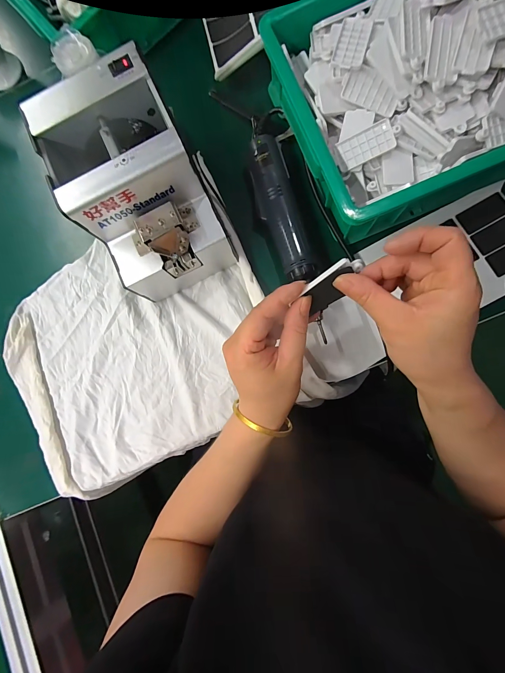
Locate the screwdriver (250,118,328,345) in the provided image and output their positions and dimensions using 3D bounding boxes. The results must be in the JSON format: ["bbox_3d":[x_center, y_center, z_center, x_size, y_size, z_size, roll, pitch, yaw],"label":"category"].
[{"bbox_3d":[0.035,-0.136,0.356,0.049,0.035,0.285,-15,83,7],"label":"screwdriver"}]

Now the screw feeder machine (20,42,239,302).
[{"bbox_3d":[-0.117,-0.155,0.319,0.135,0.141,0.175,-24,83,5],"label":"screw feeder machine"}]

